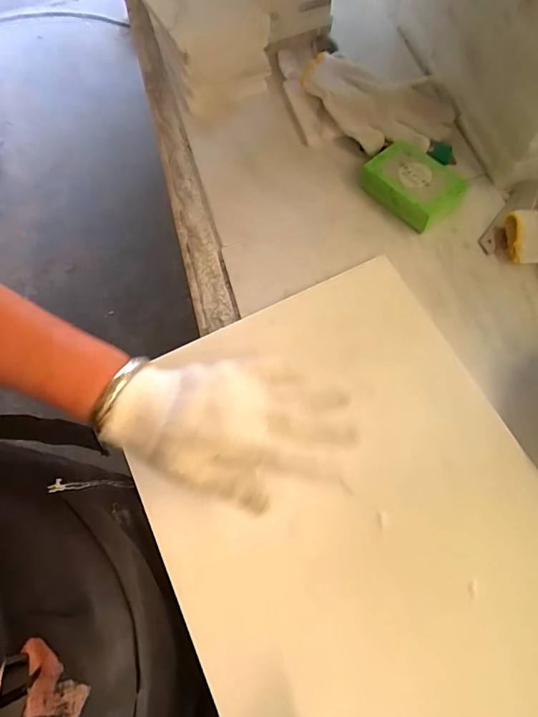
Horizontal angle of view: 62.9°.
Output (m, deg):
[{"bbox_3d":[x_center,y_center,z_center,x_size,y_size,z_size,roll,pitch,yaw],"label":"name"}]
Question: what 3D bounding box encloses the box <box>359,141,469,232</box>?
[{"bbox_3d":[0.153,-0.185,0.464,0.072,0.027,0.094,-39,74,-10],"label":"box"}]

